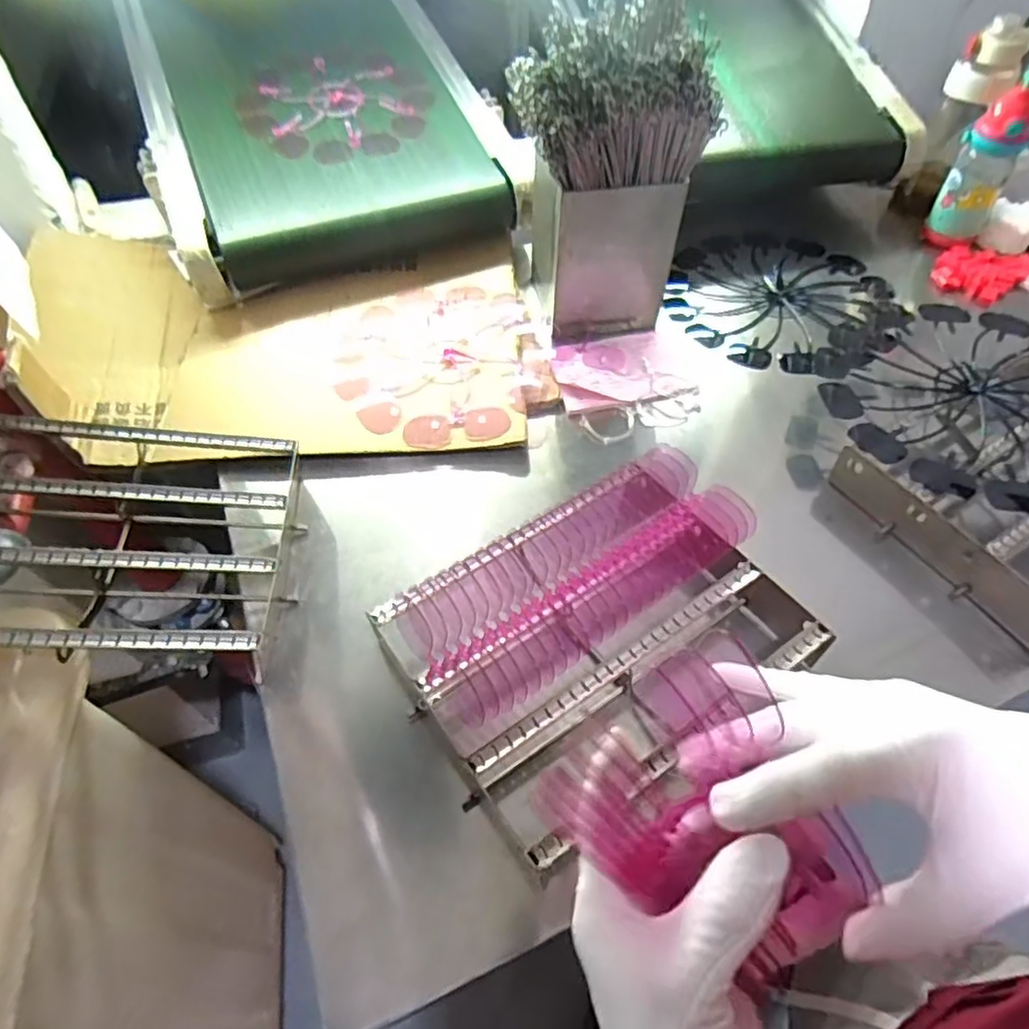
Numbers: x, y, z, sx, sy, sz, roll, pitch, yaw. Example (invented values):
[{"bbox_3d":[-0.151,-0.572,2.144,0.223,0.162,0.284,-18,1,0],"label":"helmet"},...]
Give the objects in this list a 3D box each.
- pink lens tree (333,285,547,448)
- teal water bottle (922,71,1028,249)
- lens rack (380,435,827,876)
[{"bbox_3d":[-0.096,-0.200,0.806,0.254,0.018,0.279,-6,53,-4],"label":"pink lens tree"},{"bbox_3d":[0.685,-0.505,0.930,0.082,0.190,0.068,28,58,20],"label":"teal water bottle"},{"bbox_3d":[0.068,0.107,0.560,0.314,0.128,0.237,-26,57,-18],"label":"lens rack"}]

